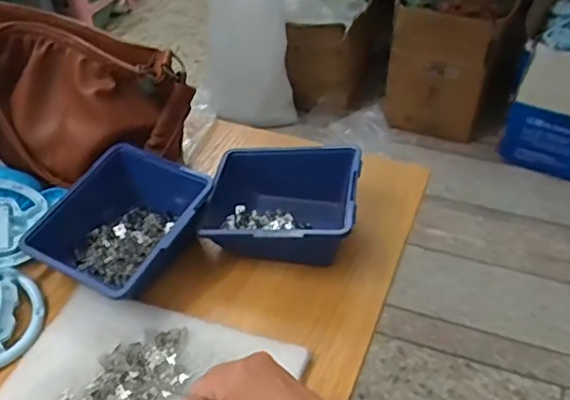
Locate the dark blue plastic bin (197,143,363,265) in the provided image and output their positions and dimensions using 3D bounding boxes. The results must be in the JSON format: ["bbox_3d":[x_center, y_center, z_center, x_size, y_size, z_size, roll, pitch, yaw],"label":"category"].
[{"bbox_3d":[-0.002,0.005,0.542,0.131,0.073,0.116,8,46,6],"label":"dark blue plastic bin"}]

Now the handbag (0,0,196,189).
[{"bbox_3d":[-0.202,-0.104,0.578,0.215,0.152,0.110,-1,45,-3],"label":"handbag"}]

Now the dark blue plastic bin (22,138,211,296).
[{"bbox_3d":[-0.143,0.019,0.525,0.127,0.052,0.144,23,49,20],"label":"dark blue plastic bin"}]

